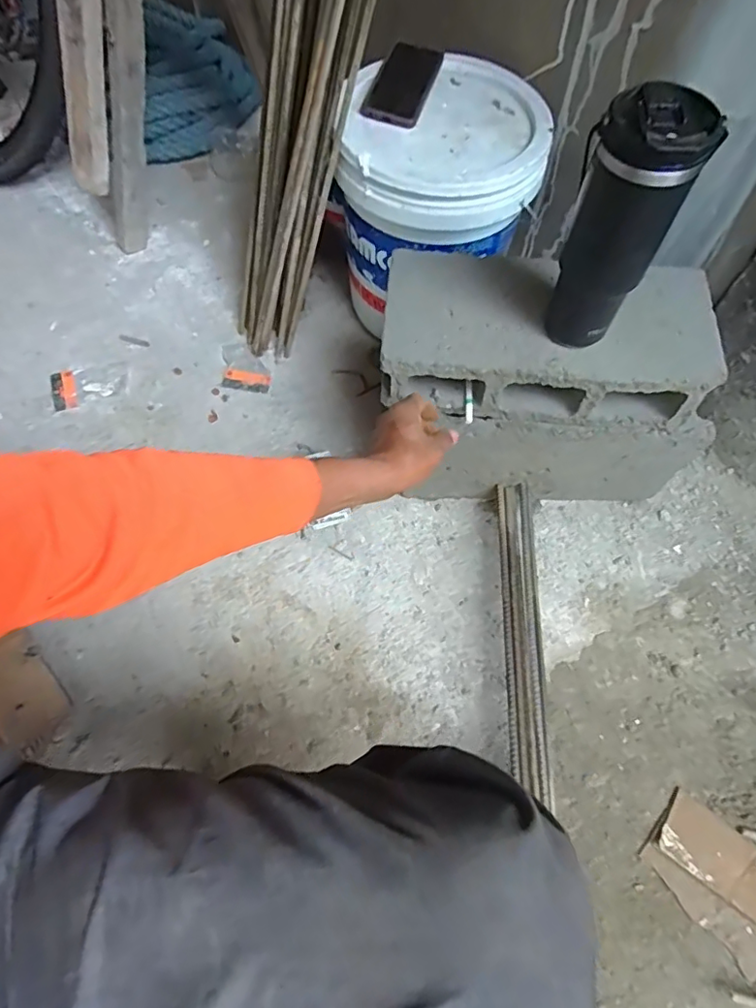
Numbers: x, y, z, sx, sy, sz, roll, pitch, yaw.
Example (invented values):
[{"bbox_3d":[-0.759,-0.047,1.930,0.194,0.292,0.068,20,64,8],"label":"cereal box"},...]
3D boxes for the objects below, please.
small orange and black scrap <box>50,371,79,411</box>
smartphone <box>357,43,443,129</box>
[{"bbox_3d":[-0.538,-0.194,0.923,0.038,0.004,0.080,-18,66,-10],"label":"small orange and black scrap"},{"bbox_3d":[0.036,-0.602,0.771,0.080,0.008,0.159,20,72,-3],"label":"smartphone"}]

